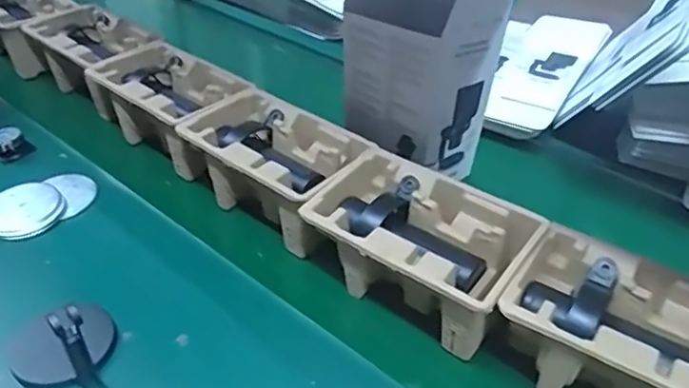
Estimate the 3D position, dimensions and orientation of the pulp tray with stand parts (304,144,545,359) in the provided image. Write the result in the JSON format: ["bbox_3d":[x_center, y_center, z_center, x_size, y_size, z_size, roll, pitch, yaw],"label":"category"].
[{"bbox_3d":[0.082,0.060,0.645,0.230,0.097,0.147,26,47,28],"label":"pulp tray with stand parts"}]

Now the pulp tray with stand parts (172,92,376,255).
[{"bbox_3d":[-0.089,-0.035,0.769,0.234,0.107,0.151,30,49,31],"label":"pulp tray with stand parts"}]

